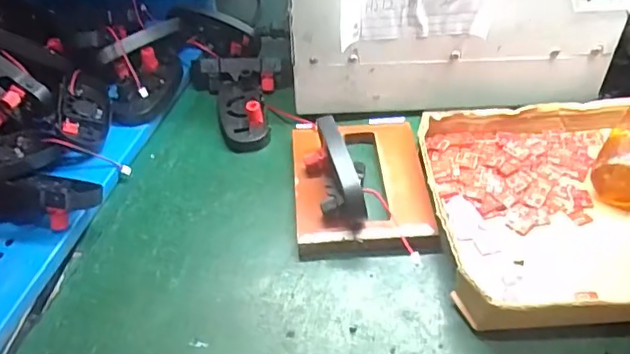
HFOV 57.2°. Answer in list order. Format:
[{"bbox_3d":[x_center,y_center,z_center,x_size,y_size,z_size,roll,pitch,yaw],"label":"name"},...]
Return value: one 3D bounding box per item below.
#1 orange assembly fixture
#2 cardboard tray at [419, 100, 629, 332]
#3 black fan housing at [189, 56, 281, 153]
[{"bbox_3d":[0.041,0.004,0.540,0.118,0.022,0.154,-4,45,1],"label":"orange assembly fixture"},{"bbox_3d":[0.267,0.019,0.502,0.325,0.043,0.239,-4,45,1],"label":"cardboard tray"},{"bbox_3d":[-0.091,-0.083,0.624,0.101,0.036,0.127,-3,45,2],"label":"black fan housing"}]

